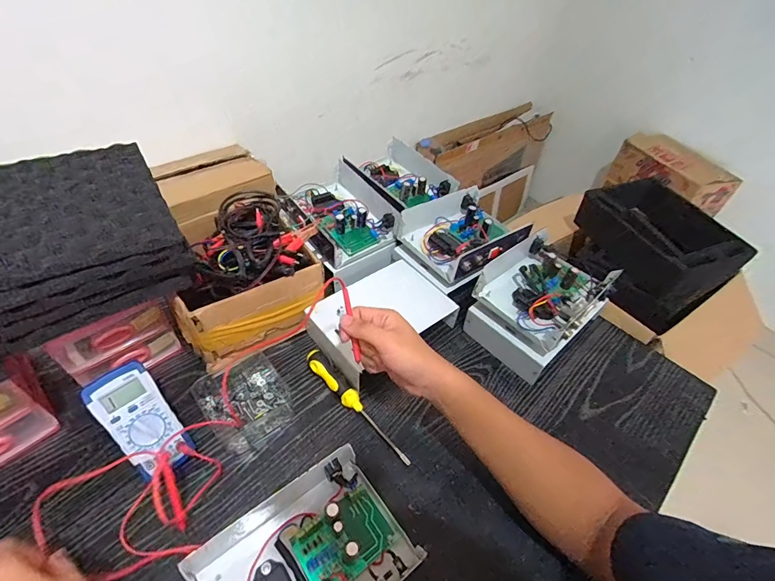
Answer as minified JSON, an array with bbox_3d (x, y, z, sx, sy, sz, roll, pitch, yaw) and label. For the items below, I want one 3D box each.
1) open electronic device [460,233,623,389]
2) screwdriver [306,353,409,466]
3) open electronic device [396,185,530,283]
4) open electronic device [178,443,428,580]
[{"bbox_3d":[0.238,0.015,0.670,0.191,0.112,0.206,35,53,25],"label":"open electronic device"},{"bbox_3d":[-0.046,0.161,0.563,0.030,0.024,0.213,-31,57,-30],"label":"screwdriver"},{"bbox_3d":[0.137,-0.110,0.723,0.201,0.050,0.185,-27,54,-26],"label":"open electronic device"},{"bbox_3d":[-0.089,0.286,0.424,0.202,0.048,0.164,-28,55,-28],"label":"open electronic device"}]

